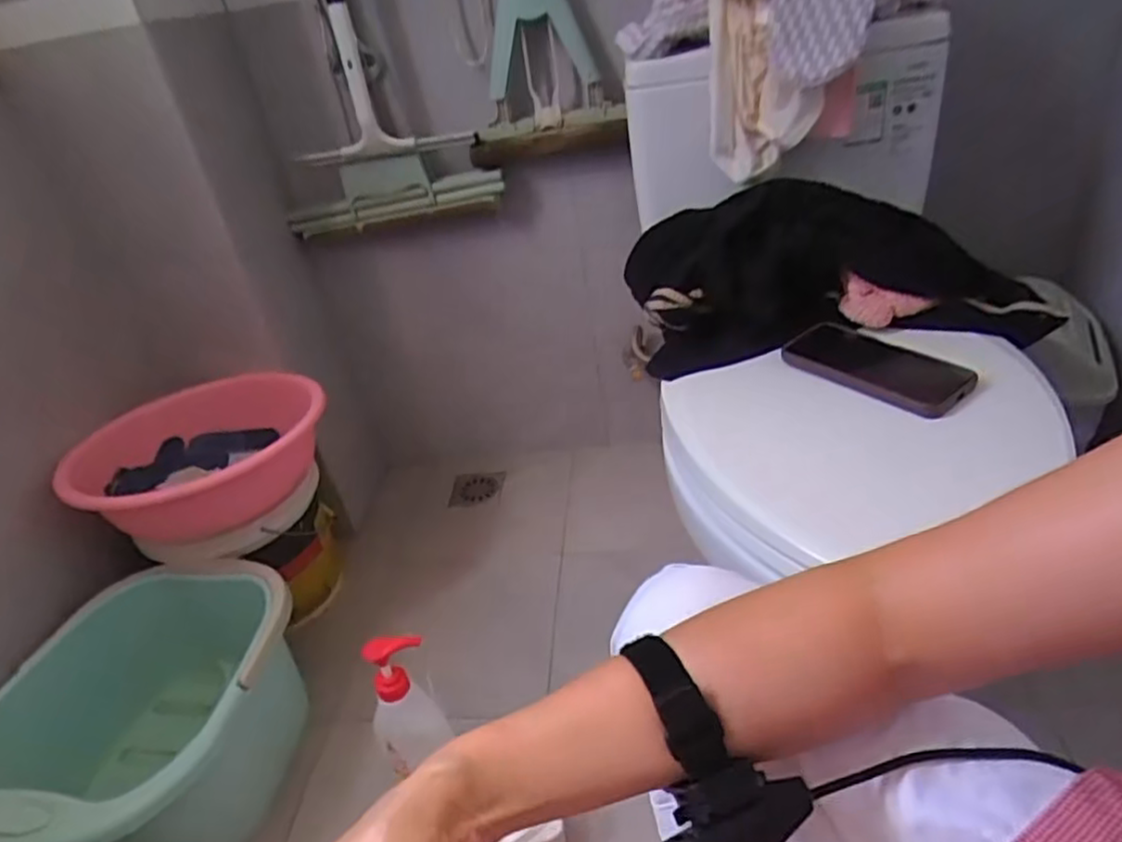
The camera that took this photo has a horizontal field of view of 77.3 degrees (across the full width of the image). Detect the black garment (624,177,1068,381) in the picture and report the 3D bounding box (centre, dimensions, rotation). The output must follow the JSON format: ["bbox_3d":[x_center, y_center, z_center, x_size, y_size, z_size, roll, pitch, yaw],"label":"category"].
[{"bbox_3d":[0.300,-0.174,0.778,0.434,0.157,0.170,-4,33,9],"label":"black garment"}]

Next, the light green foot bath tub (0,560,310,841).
[{"bbox_3d":[-0.509,0.388,0.892,0.319,0.217,0.384,13,39,31],"label":"light green foot bath tub"}]

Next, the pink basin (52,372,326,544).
[{"bbox_3d":[-0.529,0.055,1.050,0.332,0.132,0.332,-7,33,5],"label":"pink basin"}]

